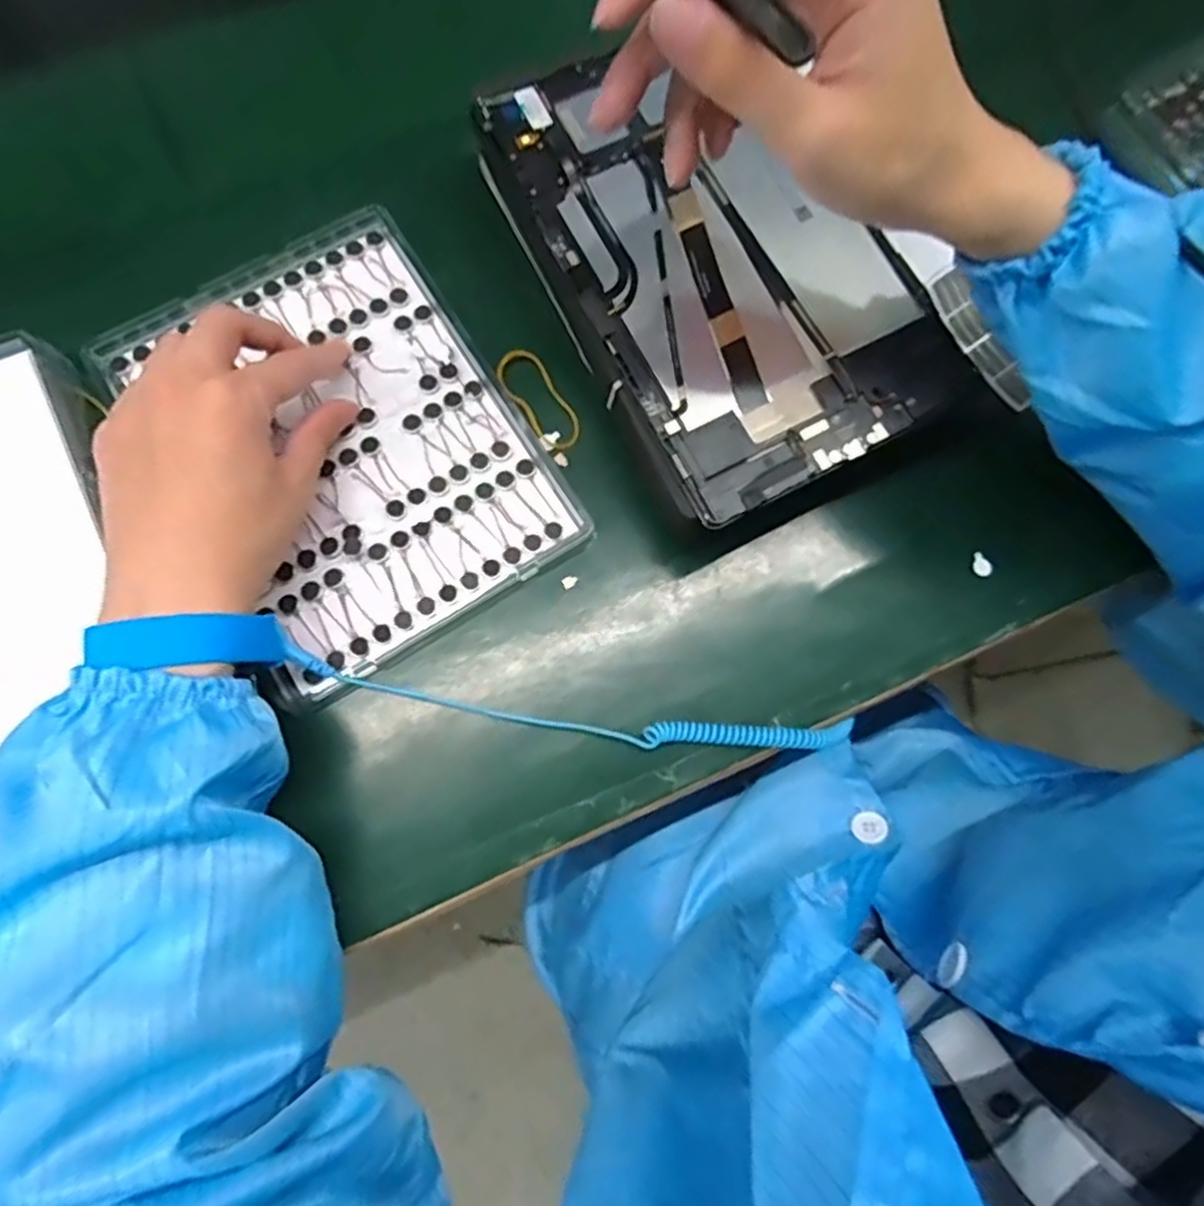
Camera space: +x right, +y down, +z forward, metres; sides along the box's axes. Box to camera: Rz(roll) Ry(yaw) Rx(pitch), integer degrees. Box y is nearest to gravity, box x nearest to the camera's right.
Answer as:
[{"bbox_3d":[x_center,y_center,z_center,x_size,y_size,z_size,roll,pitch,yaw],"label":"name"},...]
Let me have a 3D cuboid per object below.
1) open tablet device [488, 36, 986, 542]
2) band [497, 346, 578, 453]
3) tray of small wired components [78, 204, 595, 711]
[{"bbox_3d":[0.053,-0.165,0.333,0.145,0.010,0.235,-28,80,-7],"label":"open tablet device"},{"bbox_3d":[-0.033,-0.106,0.366,0.025,0.004,0.058,-30,86,-13],"label":"band"},{"bbox_3d":[-0.130,-0.082,0.351,0.163,0.010,0.219,-32,81,-8],"label":"tray of small wired components"}]

